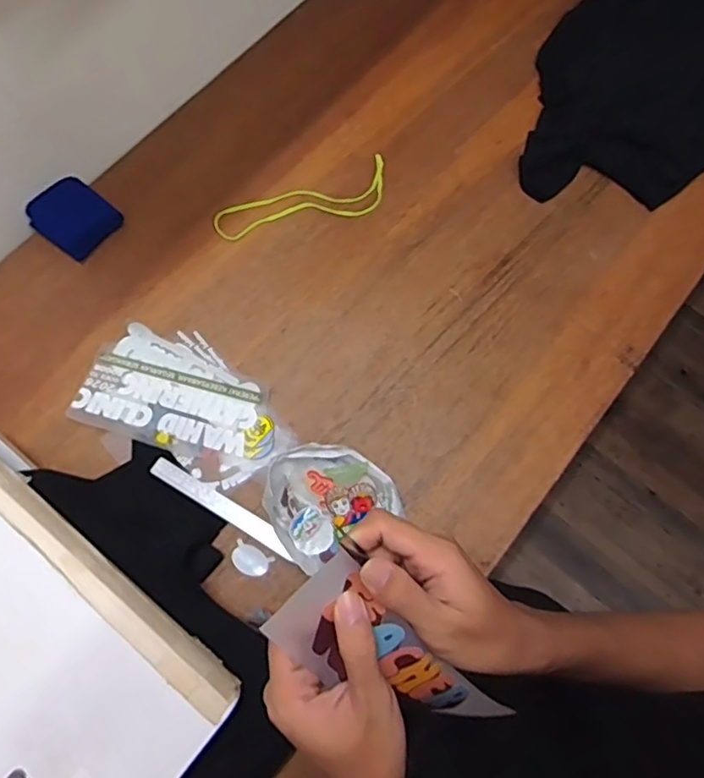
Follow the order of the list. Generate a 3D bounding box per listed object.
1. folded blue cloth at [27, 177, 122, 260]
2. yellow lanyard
[{"bbox_3d":[-0.458,-0.285,0.962,0.128,0.035,0.113,35,75,10],"label":"folded blue cloth"},{"bbox_3d":[-0.075,-0.307,0.981,0.306,0.008,0.098,-21,73,-7],"label":"yellow lanyard"}]

